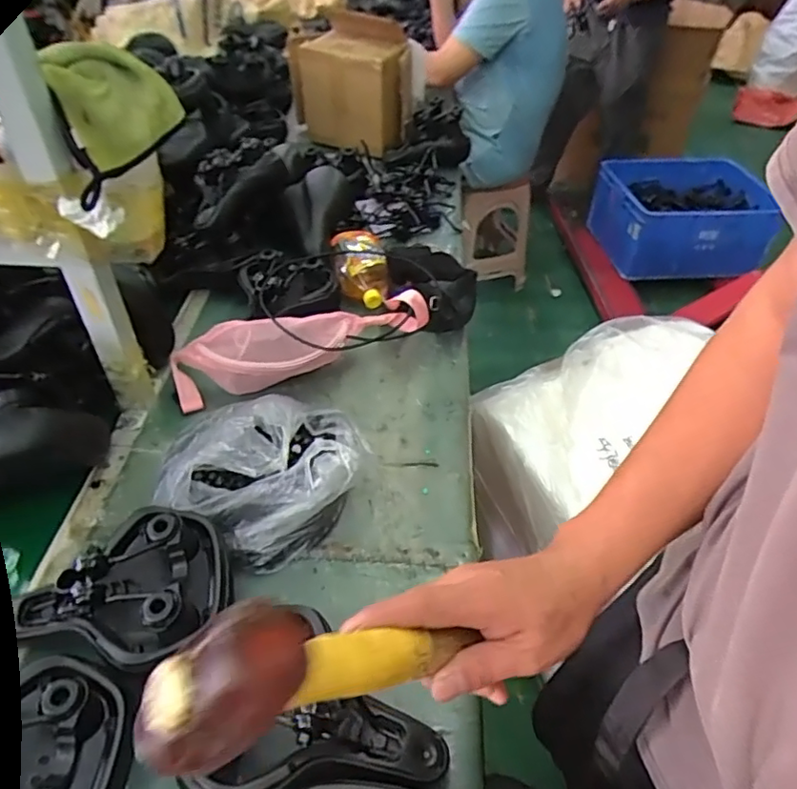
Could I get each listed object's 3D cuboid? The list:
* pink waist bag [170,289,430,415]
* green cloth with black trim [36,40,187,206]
[{"bbox_3d":[-0.153,-0.073,0.969,0.415,0.108,0.101,-14,46,-17],"label":"pink waist bag"},{"bbox_3d":[-0.333,-0.338,0.704,0.137,0.119,0.162,-17,48,-20],"label":"green cloth with black trim"}]

